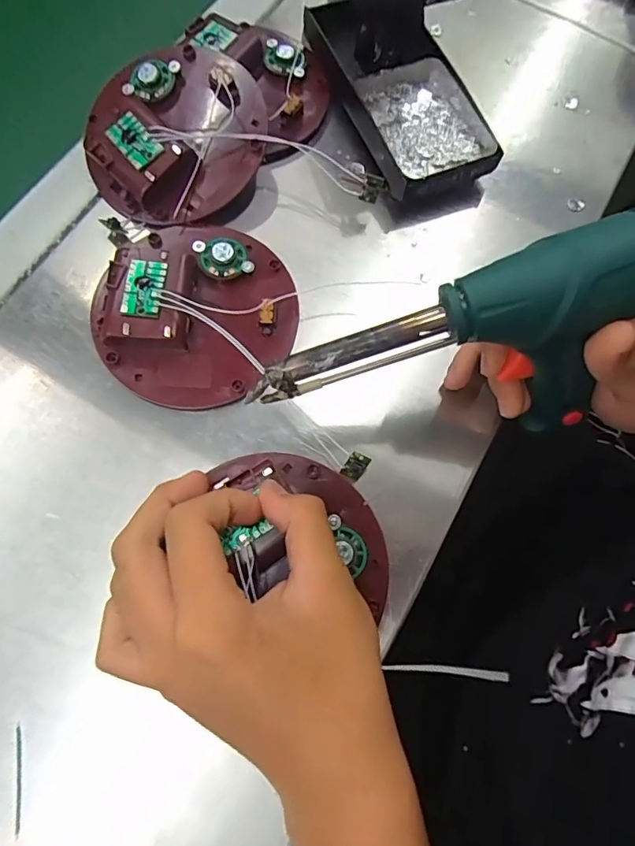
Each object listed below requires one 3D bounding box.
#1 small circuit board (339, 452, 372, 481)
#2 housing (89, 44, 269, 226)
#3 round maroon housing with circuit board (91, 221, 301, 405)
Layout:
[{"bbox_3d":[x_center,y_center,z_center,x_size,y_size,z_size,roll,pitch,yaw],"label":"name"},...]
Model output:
[{"bbox_3d":[0.021,0.024,0.264,0.011,0.004,0.015,30,105,-2],"label":"small circuit board"},{"bbox_3d":[-0.093,-0.191,0.310,0.115,0.030,0.112,1,73,-4],"label":"housing"},{"bbox_3d":[-0.072,-0.070,0.279,0.110,0.021,0.118,23,73,3],"label":"round maroon housing with circuit board"}]

